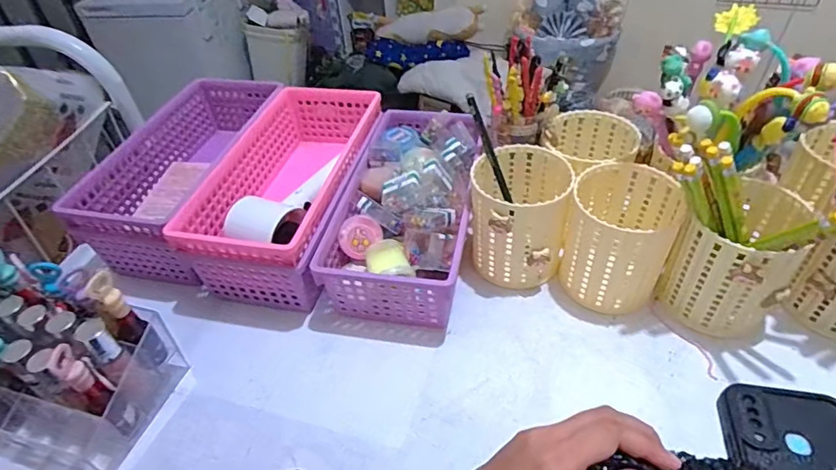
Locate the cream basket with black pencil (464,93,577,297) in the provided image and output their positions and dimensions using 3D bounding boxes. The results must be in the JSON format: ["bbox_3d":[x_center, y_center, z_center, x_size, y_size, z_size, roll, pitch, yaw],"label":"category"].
[{"bbox_3d":[0.087,-0.027,0.450,0.082,0.121,0.091,4,44,10],"label":"cream basket with black pencil"}]

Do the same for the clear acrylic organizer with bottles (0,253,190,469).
[{"bbox_3d":[-0.270,0.087,0.361,0.135,0.120,0.098,9,45,15],"label":"clear acrylic organizer with bottles"}]

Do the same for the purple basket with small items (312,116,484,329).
[{"bbox_3d":[-0.004,-0.034,0.491,0.116,0.083,0.236,5,44,11],"label":"purple basket with small items"}]

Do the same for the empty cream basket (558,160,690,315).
[{"bbox_3d":[0.169,0.003,0.430,0.079,0.097,0.084,19,48,24],"label":"empty cream basket"}]

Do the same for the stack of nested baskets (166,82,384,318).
[{"bbox_3d":[-0.118,-0.051,0.506,0.115,0.083,0.242,6,44,12],"label":"stack of nested baskets"}]

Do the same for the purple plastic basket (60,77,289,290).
[{"bbox_3d":[-0.225,-0.073,0.538,0.132,0.085,0.259,9,45,15],"label":"purple plastic basket"}]

